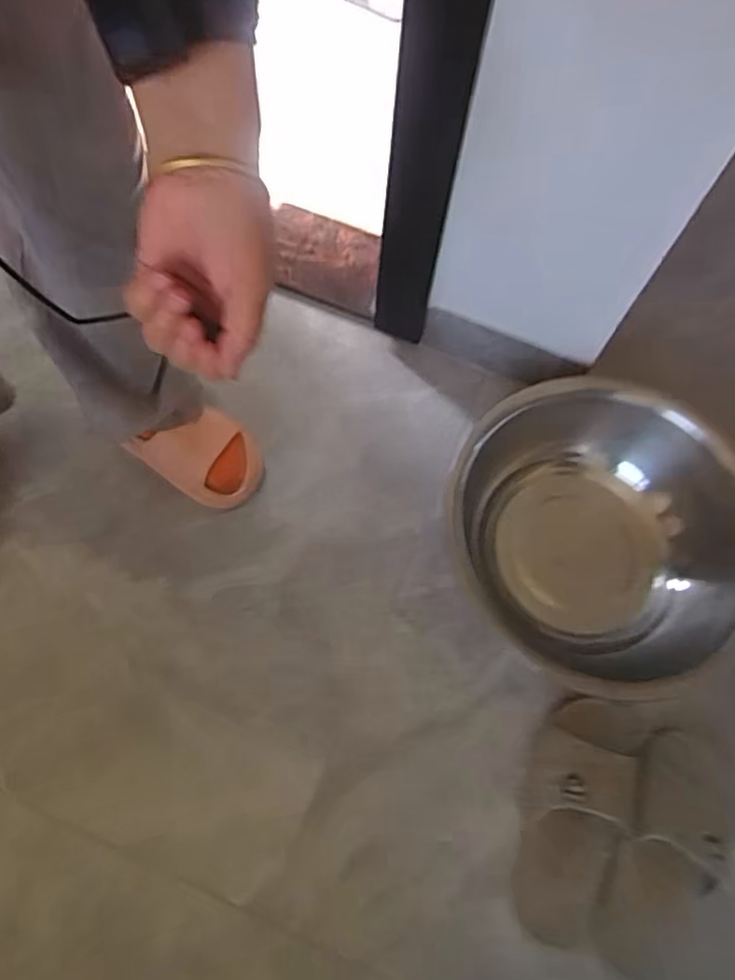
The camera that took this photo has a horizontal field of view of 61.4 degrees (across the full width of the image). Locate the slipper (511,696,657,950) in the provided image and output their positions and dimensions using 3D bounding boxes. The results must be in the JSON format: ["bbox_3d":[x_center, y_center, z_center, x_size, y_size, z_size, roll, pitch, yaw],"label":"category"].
[{"bbox_3d":[0.231,0.353,0.682,0.110,0.061,0.258,23,71,6],"label":"slipper"}]

